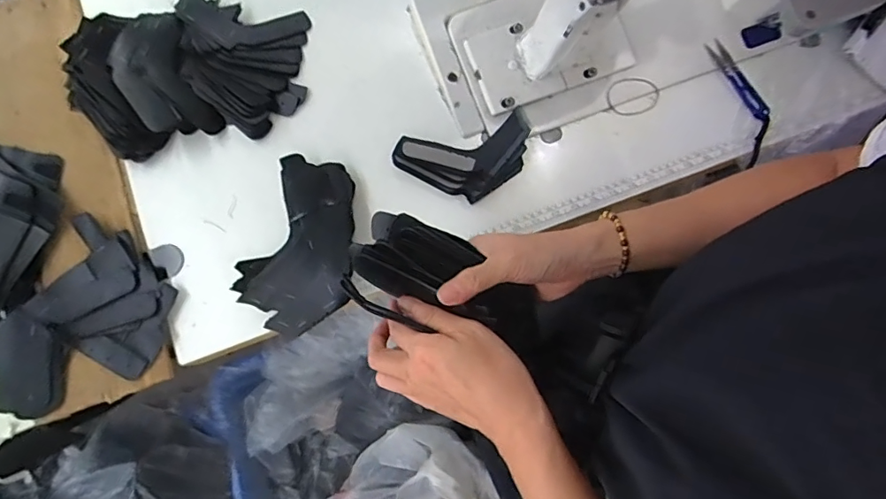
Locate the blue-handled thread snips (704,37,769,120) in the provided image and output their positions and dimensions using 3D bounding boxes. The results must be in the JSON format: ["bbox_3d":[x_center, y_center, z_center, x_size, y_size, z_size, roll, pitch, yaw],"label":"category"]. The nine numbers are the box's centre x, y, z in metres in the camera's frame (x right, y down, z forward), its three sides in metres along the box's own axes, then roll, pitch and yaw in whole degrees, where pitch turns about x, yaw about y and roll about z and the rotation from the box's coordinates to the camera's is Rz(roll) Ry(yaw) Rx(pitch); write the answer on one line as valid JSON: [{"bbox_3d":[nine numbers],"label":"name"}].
[{"bbox_3d":[0.383,-0.221,0.644,0.026,0.008,0.119,-26,80,-5],"label":"blue-handled thread snips"}]

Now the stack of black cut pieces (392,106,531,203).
[{"bbox_3d":[0.030,-0.108,0.604,0.165,0.027,0.091,-14,79,-2],"label":"stack of black cut pieces"}]

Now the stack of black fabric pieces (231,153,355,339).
[{"bbox_3d":[-0.168,-0.008,0.568,0.130,0.030,0.200,0,79,0],"label":"stack of black fabric pieces"}]

